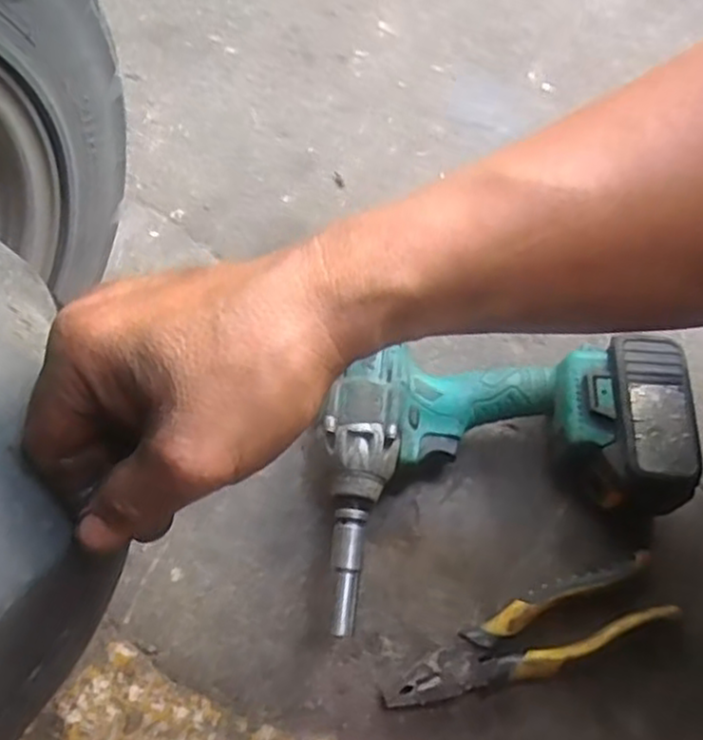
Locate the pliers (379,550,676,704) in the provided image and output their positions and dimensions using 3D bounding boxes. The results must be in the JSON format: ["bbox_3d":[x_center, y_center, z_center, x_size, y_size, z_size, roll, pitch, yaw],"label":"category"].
[{"bbox_3d":[0.114,0.173,0.476,0.188,0.025,0.045,-17,72,-6],"label":"pliers"}]

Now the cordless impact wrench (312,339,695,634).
[{"bbox_3d":[0.104,0.071,0.496,0.242,0.065,0.180,-3,71,-2],"label":"cordless impact wrench"}]

